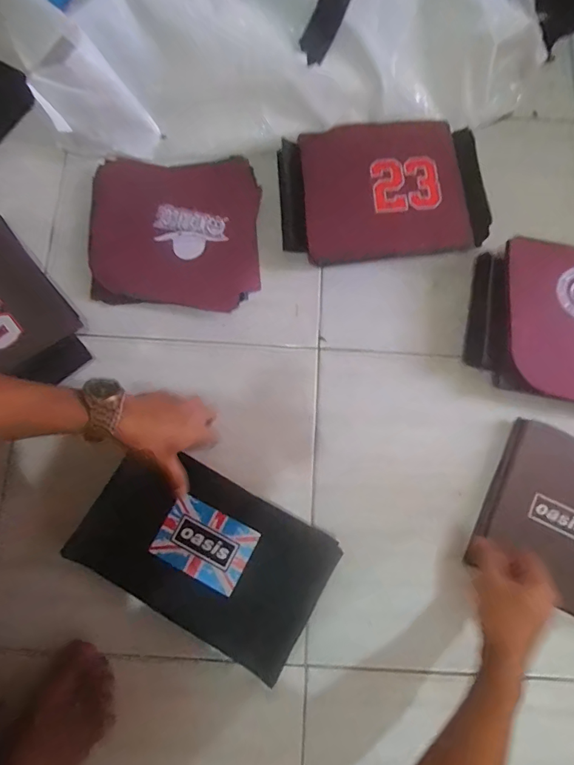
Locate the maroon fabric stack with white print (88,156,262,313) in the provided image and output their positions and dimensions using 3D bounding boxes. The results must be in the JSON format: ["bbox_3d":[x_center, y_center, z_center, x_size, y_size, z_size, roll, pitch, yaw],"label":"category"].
[{"bbox_3d":[-0.165,-0.225,0.645,0.241,0.019,0.243,-2,79,-1],"label":"maroon fabric stack with white print"}]

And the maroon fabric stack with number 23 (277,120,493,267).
[{"bbox_3d":[0.137,-0.279,0.648,0.293,0.036,0.208,-4,79,-2],"label":"maroon fabric stack with number 23"}]

